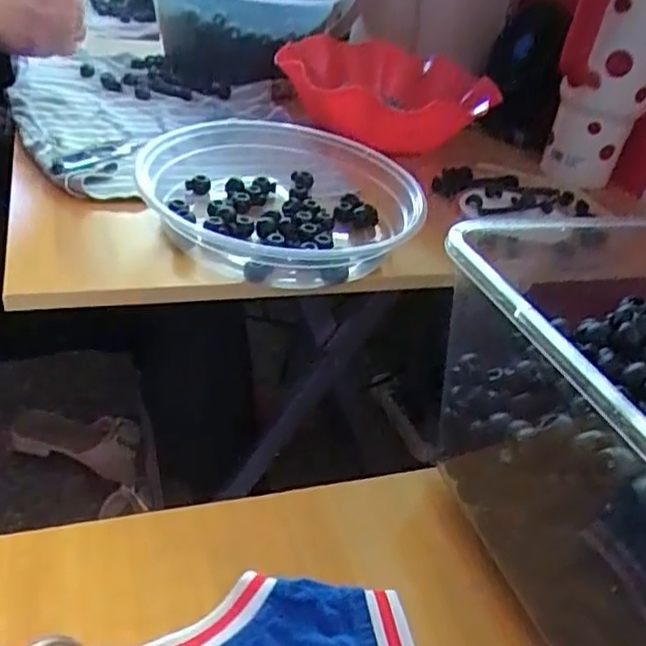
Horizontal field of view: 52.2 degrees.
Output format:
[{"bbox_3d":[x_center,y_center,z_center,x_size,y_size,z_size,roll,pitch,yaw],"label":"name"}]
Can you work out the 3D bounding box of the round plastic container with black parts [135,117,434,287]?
[{"bbox_3d":[-0.030,-0.100,0.492,0.189,0.037,0.196,-5,39,-21],"label":"round plastic container with black parts"}]

